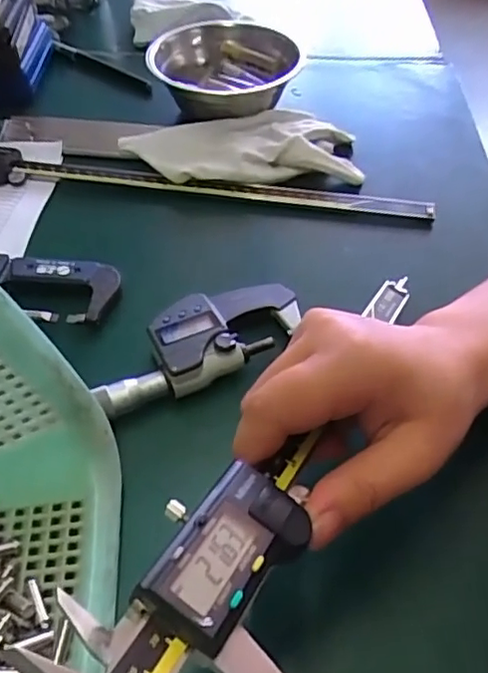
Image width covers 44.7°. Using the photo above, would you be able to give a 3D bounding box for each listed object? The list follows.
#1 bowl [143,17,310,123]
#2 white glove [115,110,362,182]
[{"bbox_3d":[-0.013,-0.230,0.513,0.115,0.045,0.121,0,48,0],"label":"bowl"},{"bbox_3d":[-0.002,-0.150,0.465,0.174,0.022,0.083,-4,48,-4],"label":"white glove"}]

